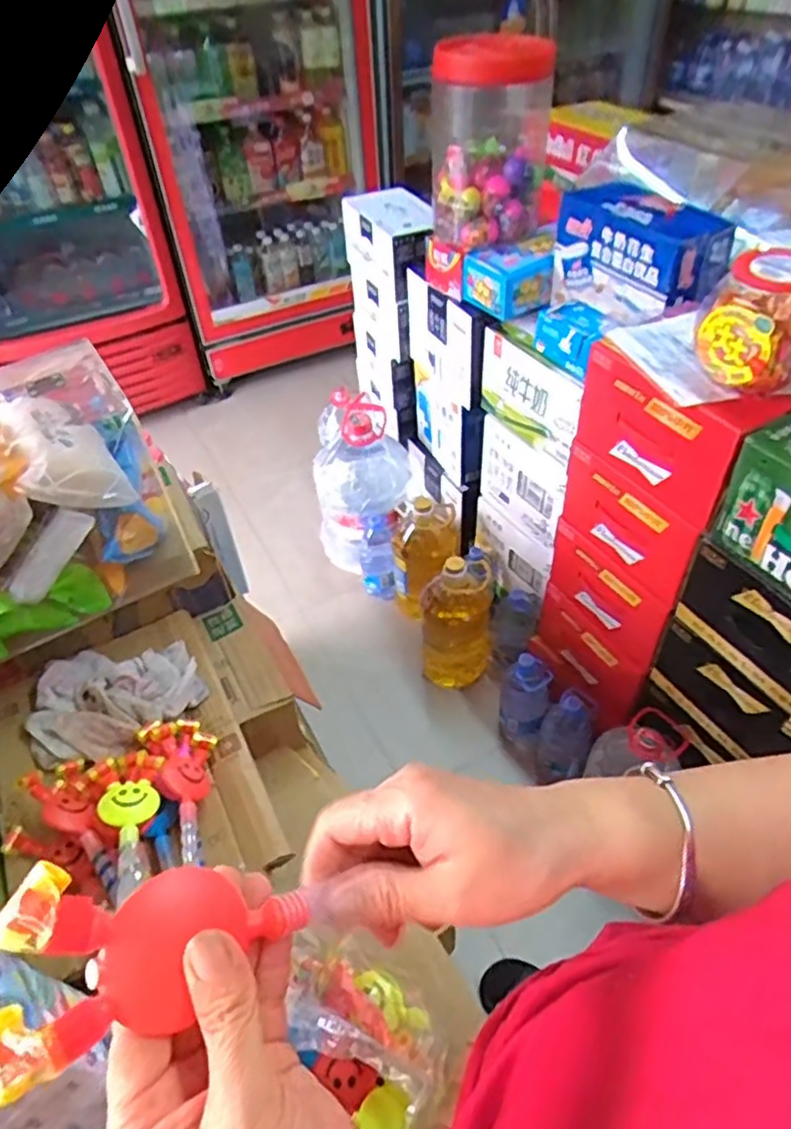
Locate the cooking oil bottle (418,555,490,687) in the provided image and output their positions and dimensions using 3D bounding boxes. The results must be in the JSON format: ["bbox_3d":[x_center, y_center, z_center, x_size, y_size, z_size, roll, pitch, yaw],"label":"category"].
[{"bbox_3d":[0.138,0.128,1.534,0.155,0.324,0.123,3,46,6],"label":"cooking oil bottle"}]

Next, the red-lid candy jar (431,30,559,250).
[{"bbox_3d":[0.181,-0.812,1.298,0.220,0.324,0.186,1,46,4],"label":"red-lid candy jar"}]

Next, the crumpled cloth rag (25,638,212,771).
[{"bbox_3d":[-0.331,0.153,0.805,0.198,0.064,0.162,-5,46,-2],"label":"crumpled cloth rag"}]

